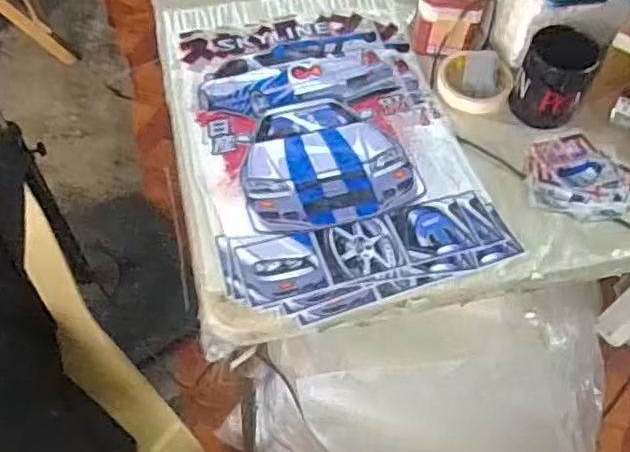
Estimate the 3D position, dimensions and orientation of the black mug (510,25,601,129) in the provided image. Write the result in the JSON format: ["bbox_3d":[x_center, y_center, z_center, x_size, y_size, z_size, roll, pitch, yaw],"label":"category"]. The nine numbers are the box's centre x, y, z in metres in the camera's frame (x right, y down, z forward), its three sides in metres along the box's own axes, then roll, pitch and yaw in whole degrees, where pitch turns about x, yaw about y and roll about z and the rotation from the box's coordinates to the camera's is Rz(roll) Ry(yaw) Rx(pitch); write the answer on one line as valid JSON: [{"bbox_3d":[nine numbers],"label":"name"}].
[{"bbox_3d":[0.298,-0.187,0.826,0.083,0.089,0.088,2,57,-3],"label":"black mug"}]

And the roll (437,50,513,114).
[{"bbox_3d":[0.211,-0.191,0.865,0.095,0.032,0.087,2,57,-3],"label":"roll"}]

